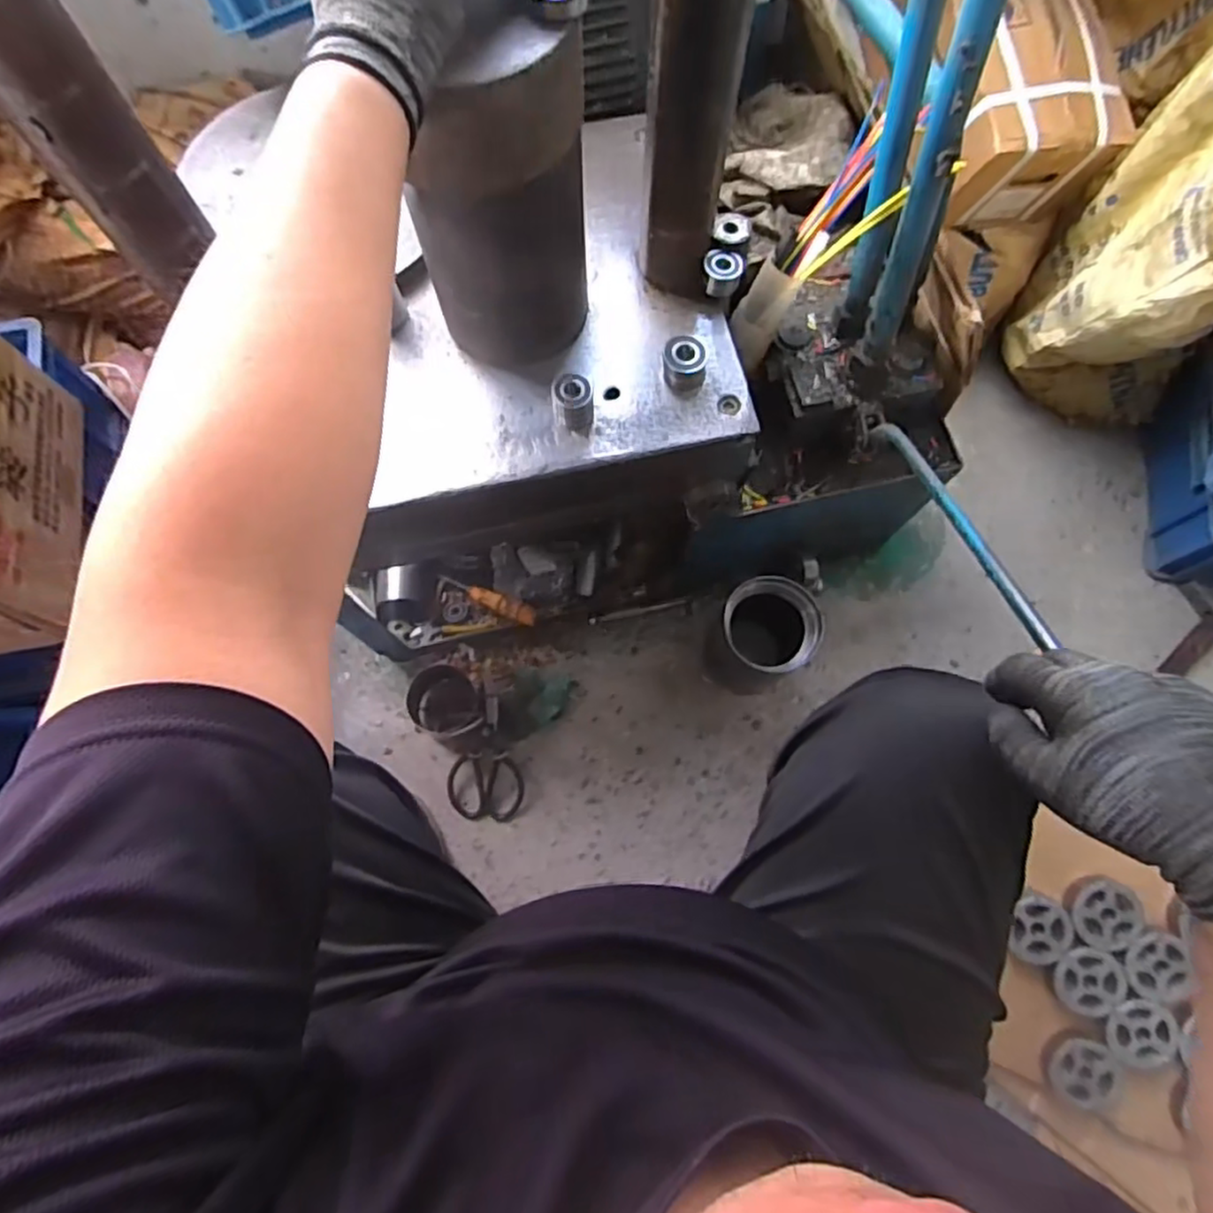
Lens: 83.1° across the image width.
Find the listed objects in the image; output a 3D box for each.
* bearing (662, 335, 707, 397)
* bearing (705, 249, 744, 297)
[{"bbox_3d":[0.068,-0.209,0.595,0.038,0.030,0.038,7,73,2],"label":"bearing"},{"bbox_3d":[0.104,-0.300,0.617,0.032,0.022,0.033,0,73,0],"label":"bearing"}]

